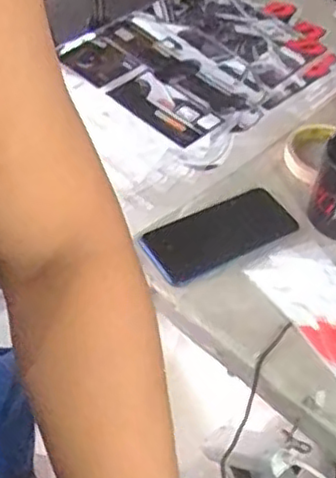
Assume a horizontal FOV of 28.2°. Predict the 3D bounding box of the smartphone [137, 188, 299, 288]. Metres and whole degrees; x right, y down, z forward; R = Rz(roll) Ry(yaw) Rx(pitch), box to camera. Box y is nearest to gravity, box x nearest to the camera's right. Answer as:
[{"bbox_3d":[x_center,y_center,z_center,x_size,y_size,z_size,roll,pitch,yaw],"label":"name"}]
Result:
[{"bbox_3d":[0.057,-0.007,0.732,0.166,0.015,0.087,-23,56,-21],"label":"smartphone"}]

